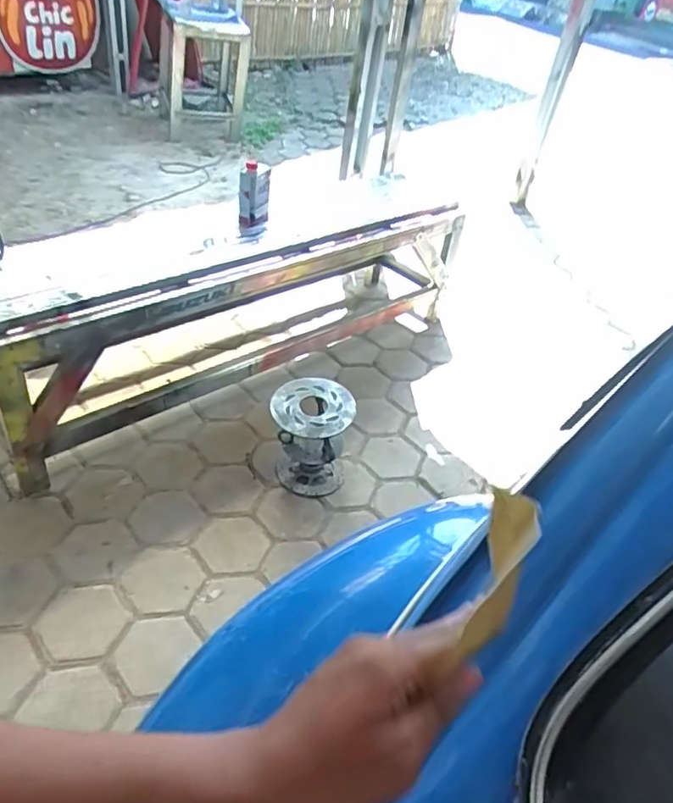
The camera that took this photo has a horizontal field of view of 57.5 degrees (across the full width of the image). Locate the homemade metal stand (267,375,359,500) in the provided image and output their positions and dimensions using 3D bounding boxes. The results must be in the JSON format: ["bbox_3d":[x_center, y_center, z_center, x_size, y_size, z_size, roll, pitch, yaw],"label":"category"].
[{"bbox_3d":[-0.072,0.099,1.797,0.224,0.268,0.208,22,41,14],"label":"homemade metal stand"}]

